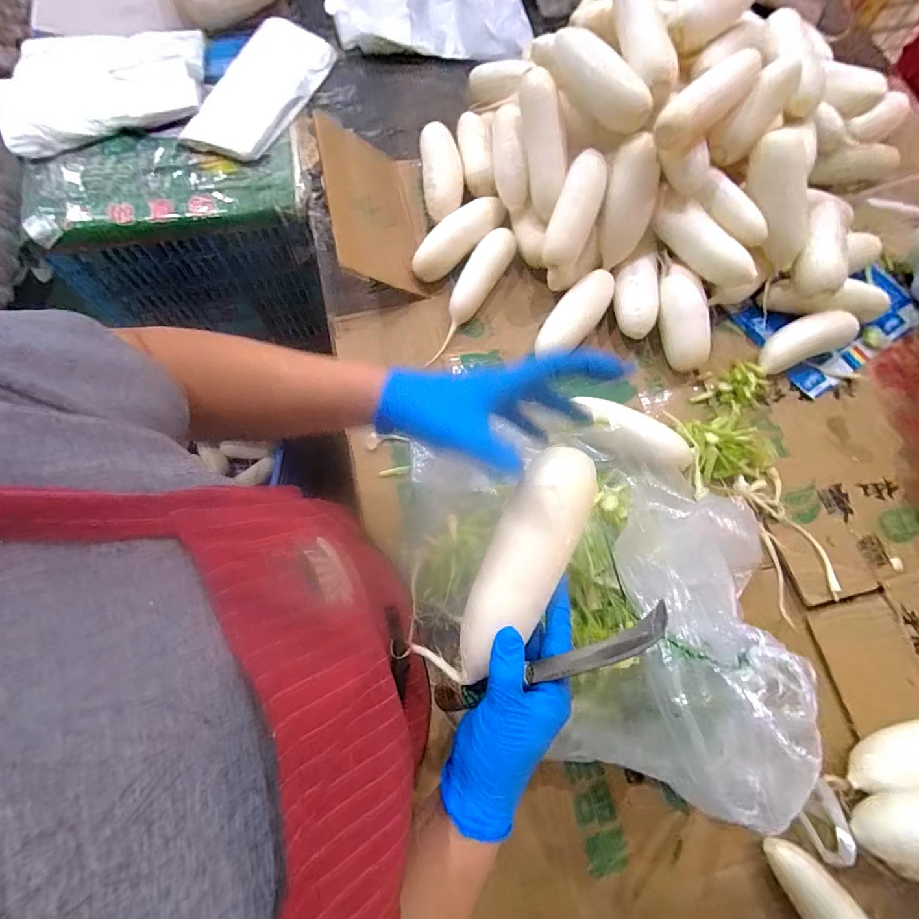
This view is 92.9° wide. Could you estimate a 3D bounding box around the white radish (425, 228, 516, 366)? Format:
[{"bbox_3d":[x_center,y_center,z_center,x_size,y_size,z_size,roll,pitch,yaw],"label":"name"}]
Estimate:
[{"bbox_3d":[0.019,-0.256,0.650,0.045,0.041,0.205,31,74,8],"label":"white radish"}]

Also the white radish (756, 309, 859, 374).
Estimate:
[{"bbox_3d":[0.483,-0.166,0.624,0.152,0.054,0.059,-22,74,-8],"label":"white radish"}]

